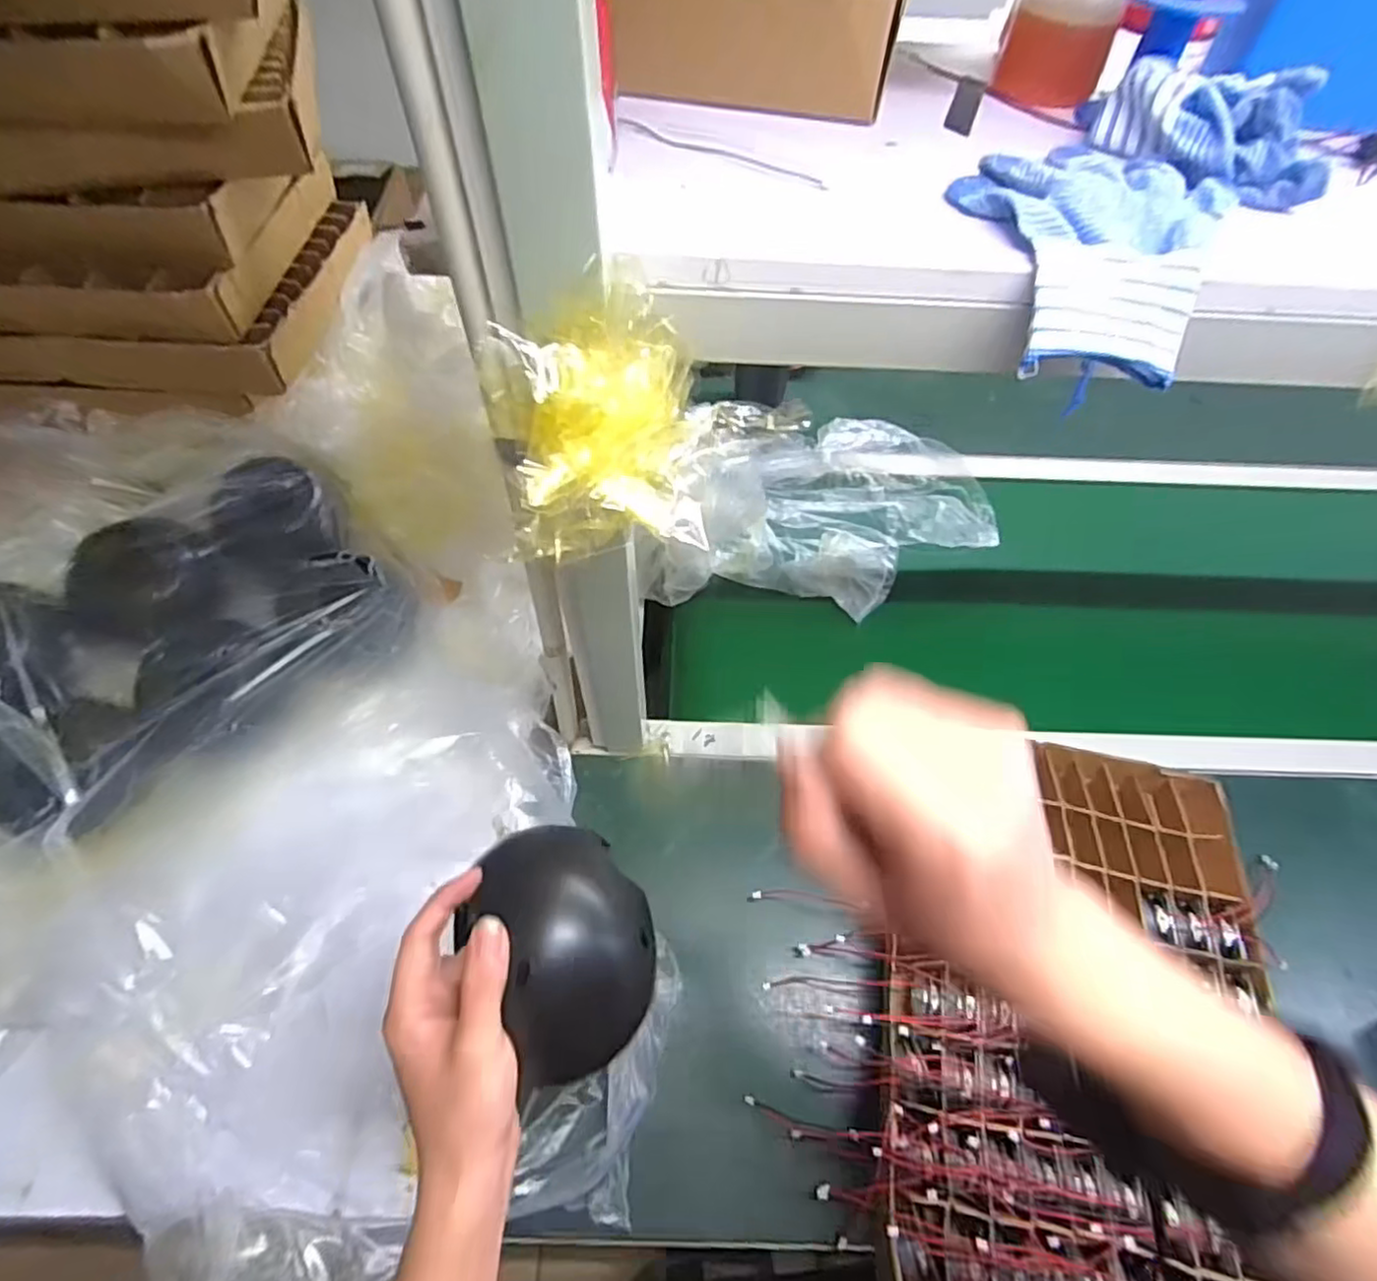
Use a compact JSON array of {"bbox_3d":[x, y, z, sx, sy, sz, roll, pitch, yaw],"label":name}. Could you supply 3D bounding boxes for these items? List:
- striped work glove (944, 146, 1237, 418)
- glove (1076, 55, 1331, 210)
[{"bbox_3d":[0.202,-0.205,0.354,0.127,0.045,0.162,23,60,12],"label":"striped work glove"},{"bbox_3d":[0.293,-0.290,0.374,0.043,0.049,0.131,-29,63,-18],"label":"glove"}]

